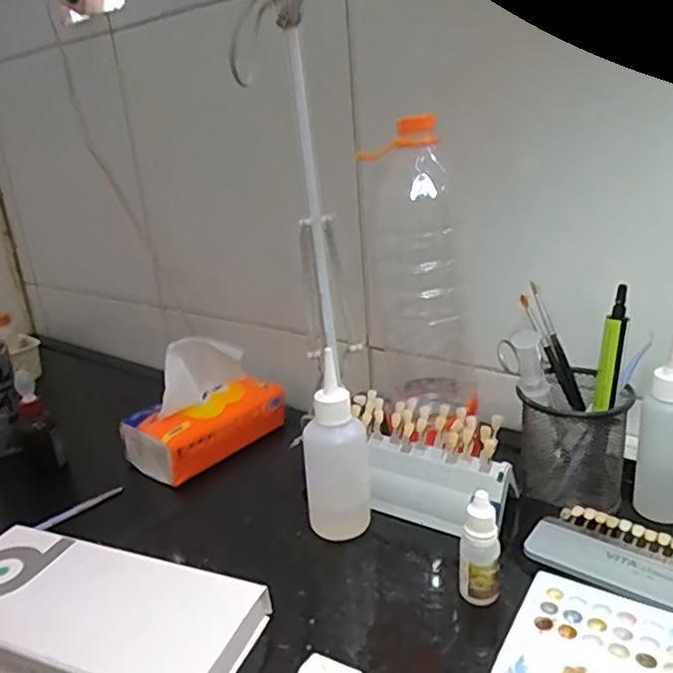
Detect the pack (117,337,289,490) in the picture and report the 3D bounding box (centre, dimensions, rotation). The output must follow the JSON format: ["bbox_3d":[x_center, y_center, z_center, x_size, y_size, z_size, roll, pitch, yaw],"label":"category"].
[{"bbox_3d":[-0.161,0.073,0.727,0.092,0.127,0.176,14,26,39],"label":"pack"}]

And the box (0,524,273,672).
[{"bbox_3d":[-0.160,0.178,0.383,0.217,0.032,0.097,2,22,22],"label":"box"}]

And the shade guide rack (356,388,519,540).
[{"bbox_3d":[0.068,0.100,0.476,0.133,0.070,0.065,9,24,32],"label":"shade guide rack"}]

